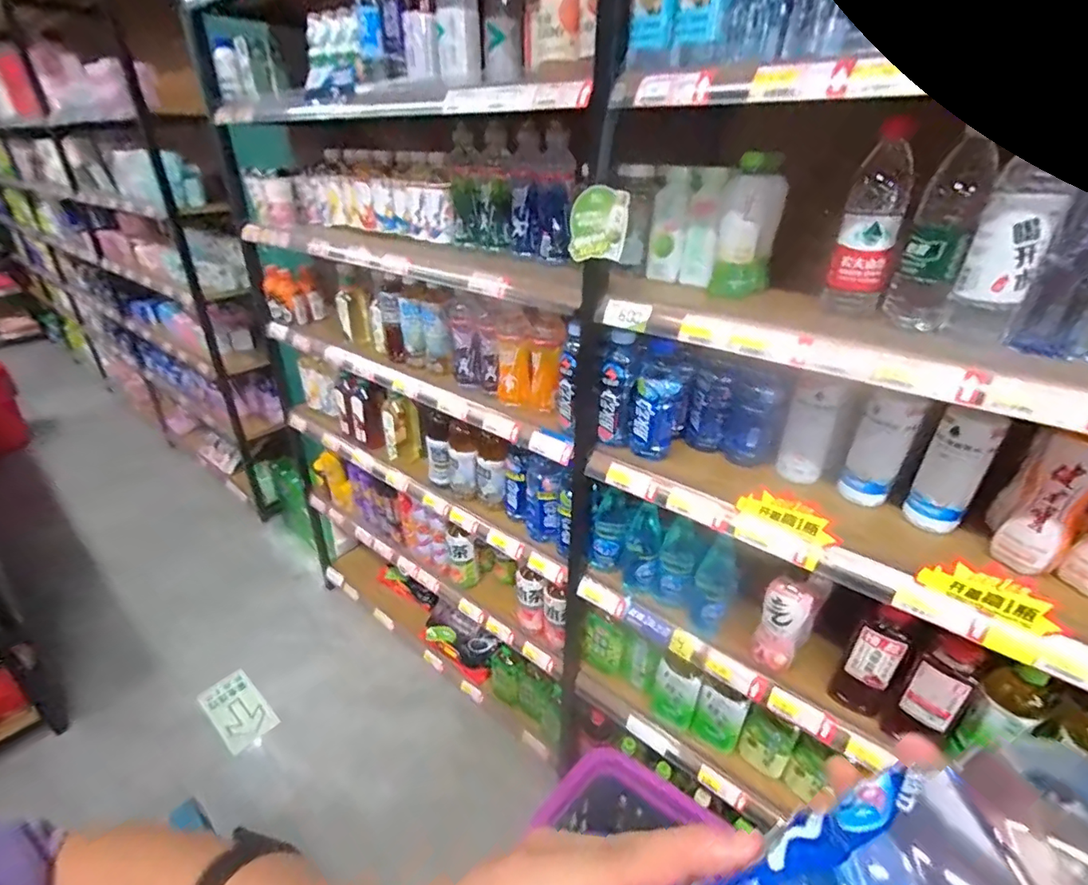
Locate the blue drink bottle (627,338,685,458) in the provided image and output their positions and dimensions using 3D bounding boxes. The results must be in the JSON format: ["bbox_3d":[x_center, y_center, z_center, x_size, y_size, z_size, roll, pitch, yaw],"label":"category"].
[{"bbox_3d":[0.185,-0.069,0.851,0.077,0.184,0.070,9,30,12],"label":"blue drink bottle"}]

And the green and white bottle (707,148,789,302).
[{"bbox_3d":[0.290,-0.303,0.739,0.085,0.177,0.078,11,30,17],"label":"green and white bottle"}]

